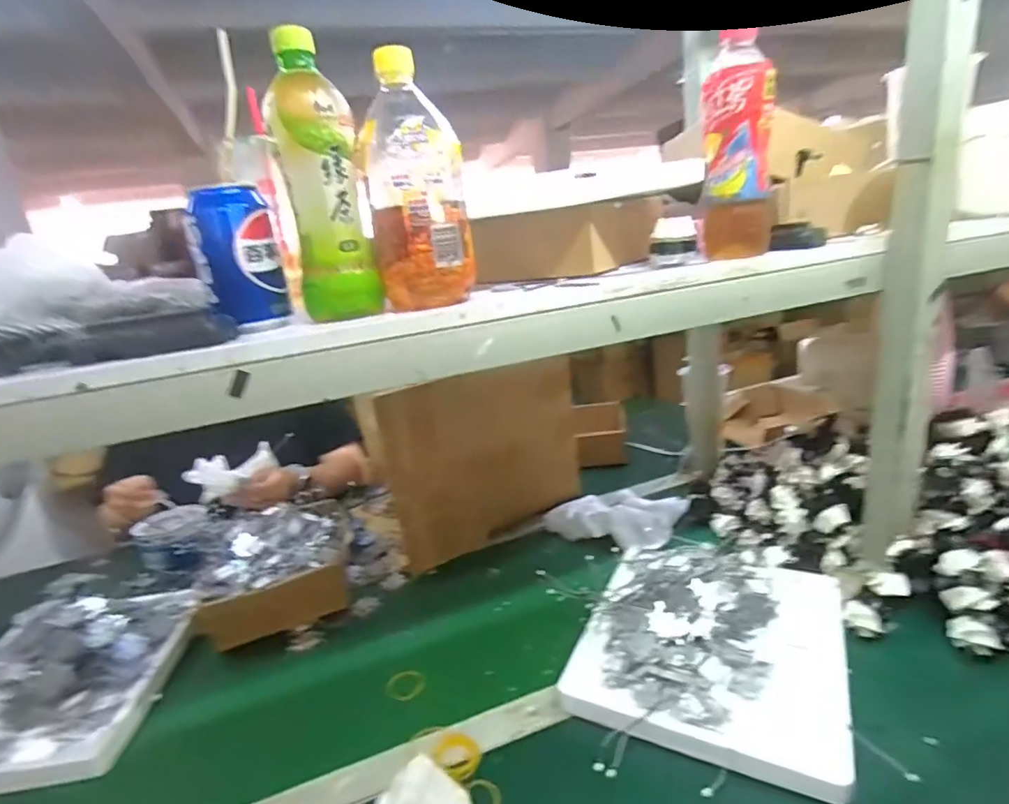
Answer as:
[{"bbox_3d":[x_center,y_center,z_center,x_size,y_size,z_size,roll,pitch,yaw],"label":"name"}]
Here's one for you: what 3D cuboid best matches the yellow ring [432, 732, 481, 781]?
[{"bbox_3d":[-0.043,0.326,0.504,0.045,0.011,0.040,6,21,39],"label":"yellow ring"}]

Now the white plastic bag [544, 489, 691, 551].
[{"bbox_3d":[0.186,0.173,0.858,0.157,0.045,0.162,-21,21,-40],"label":"white plastic bag"}]

